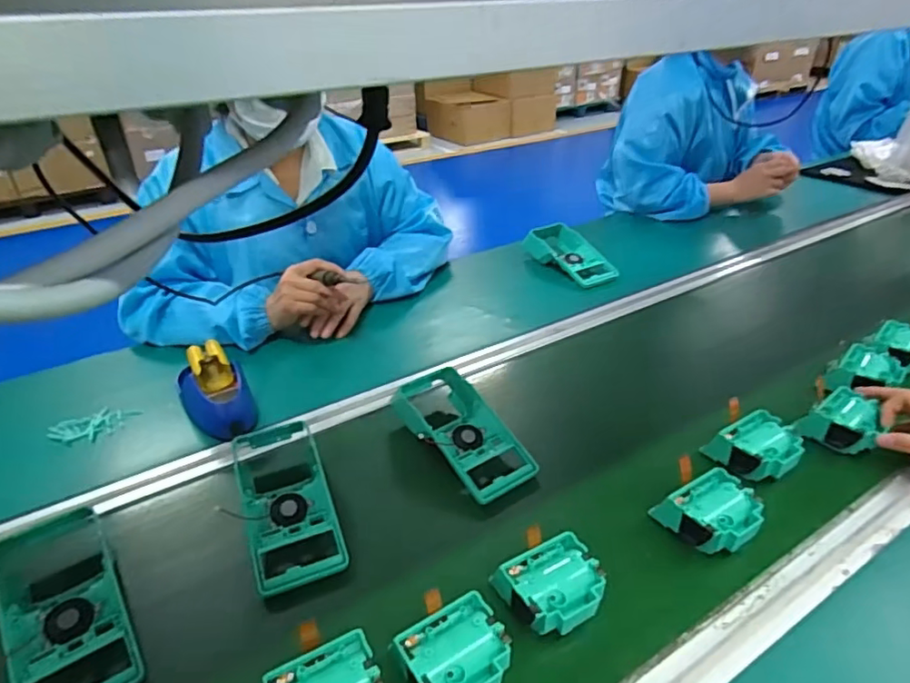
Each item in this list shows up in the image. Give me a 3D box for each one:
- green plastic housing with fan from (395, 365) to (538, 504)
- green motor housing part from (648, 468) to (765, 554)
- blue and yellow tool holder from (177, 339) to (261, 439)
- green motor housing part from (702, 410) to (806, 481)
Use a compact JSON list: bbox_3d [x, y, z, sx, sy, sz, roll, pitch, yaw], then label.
[{"bbox_3d":[0.004,0.099,0.655,0.096,0.046,0.183,-21,36,-27],"label":"green plastic housing with fan"},{"bbox_3d":[0.246,0.166,0.553,0.080,0.041,0.072,-16,34,-21],"label":"green motor housing part"},{"bbox_3d":[-0.286,0.062,0.700,0.070,0.086,0.104,-23,37,-29],"label":"blue and yellow tool holder"},{"bbox_3d":[0.330,0.117,0.633,0.083,0.043,0.079,-22,37,-29],"label":"green motor housing part"}]

